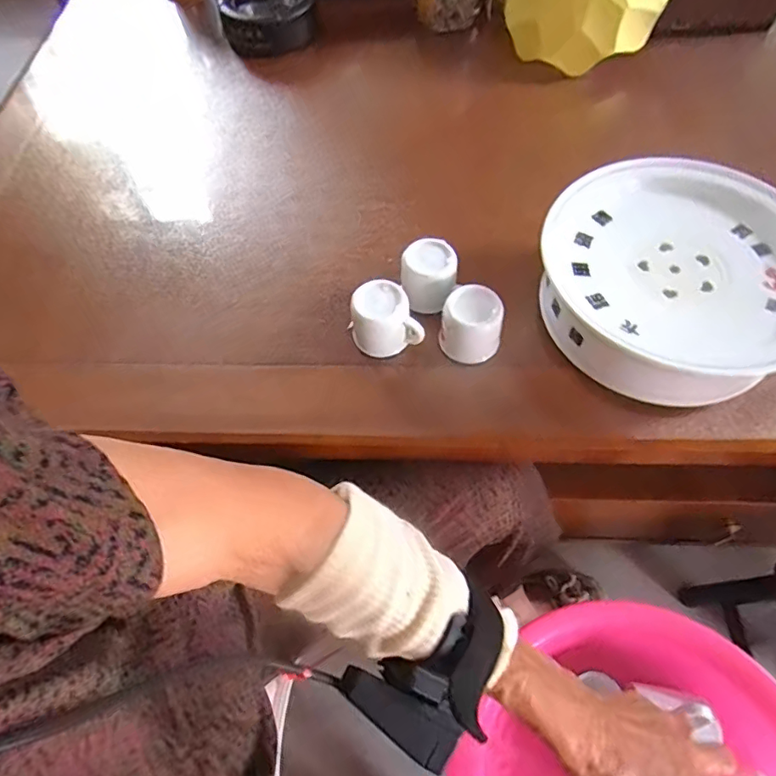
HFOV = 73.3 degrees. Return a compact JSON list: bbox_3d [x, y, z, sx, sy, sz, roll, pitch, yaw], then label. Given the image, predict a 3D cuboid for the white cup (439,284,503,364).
[{"bbox_3d":[0.073,-0.056,0.460,0.050,0.051,0.048,-1,62,3],"label":"white cup"}]

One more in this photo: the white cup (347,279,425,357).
[{"bbox_3d":[-0.004,-0.061,0.469,0.059,0.048,0.047,-14,62,-4],"label":"white cup"}]

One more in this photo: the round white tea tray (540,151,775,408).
[{"bbox_3d":[0.245,-0.100,0.447,0.213,0.070,0.216,-1,62,3],"label":"round white tea tray"}]

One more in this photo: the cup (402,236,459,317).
[{"bbox_3d":[0.038,-0.104,0.485,0.049,0.047,0.059,-2,62,2],"label":"cup"}]

